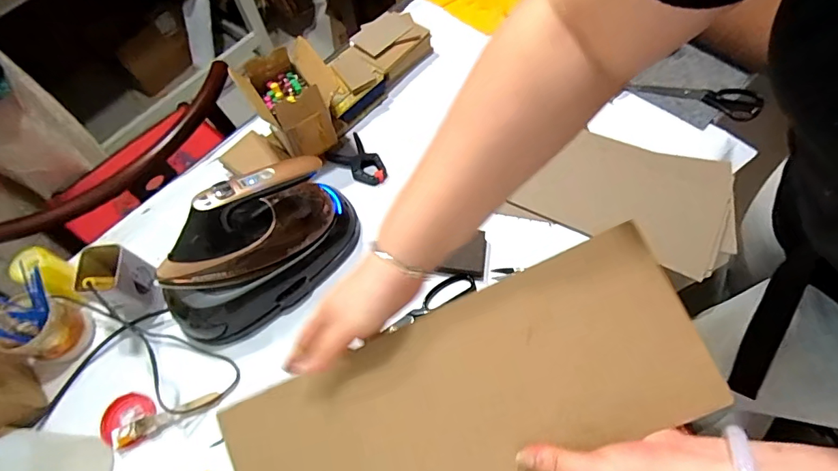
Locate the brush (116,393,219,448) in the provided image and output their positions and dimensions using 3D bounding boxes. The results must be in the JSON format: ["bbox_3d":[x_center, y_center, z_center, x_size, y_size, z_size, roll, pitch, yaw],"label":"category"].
[{"bbox_3d":[-0.343,0.247,0.615,0.129,0.021,0.024,-24,64,-8],"label":"brush"}]

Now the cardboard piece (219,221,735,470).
[{"bbox_3d":[0.030,0.153,0.406,0.427,0.014,0.163,-26,75,4],"label":"cardboard piece"}]

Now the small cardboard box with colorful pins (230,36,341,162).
[{"bbox_3d":[-0.202,-0.220,0.731,0.129,0.110,0.147,-28,65,-10],"label":"small cardboard box with colorful pins"}]

